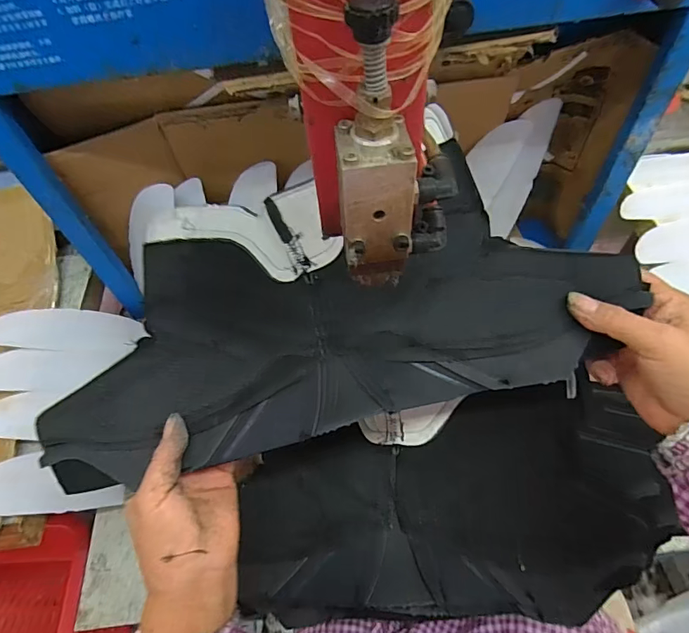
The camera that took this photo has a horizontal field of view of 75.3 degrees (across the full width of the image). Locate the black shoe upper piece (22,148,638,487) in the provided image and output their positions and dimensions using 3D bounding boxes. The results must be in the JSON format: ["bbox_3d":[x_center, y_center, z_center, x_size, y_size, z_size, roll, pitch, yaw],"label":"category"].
[{"bbox_3d":[-0.019,-0.017,0.338,0.417,0.042,0.200,-14,72,1],"label":"black shoe upper piece"}]

